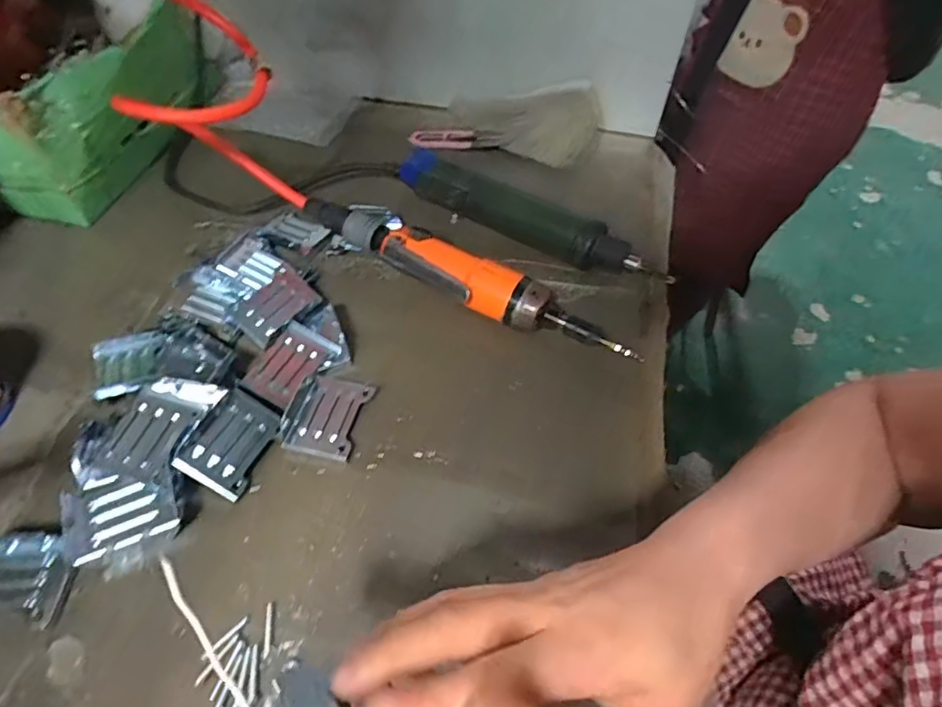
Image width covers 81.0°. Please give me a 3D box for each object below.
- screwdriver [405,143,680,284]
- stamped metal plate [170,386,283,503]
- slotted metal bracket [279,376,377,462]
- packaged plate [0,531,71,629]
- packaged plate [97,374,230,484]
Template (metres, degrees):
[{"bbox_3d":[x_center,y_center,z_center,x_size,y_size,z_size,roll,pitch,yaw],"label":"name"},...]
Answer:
[{"bbox_3d":[0.052,-0.121,0.493,0.250,0.048,0.032,26,57,17],"label":"screwdriver"},{"bbox_3d":[-0.154,0.056,0.358,0.046,0.005,0.062,34,58,-7],"label":"stamped metal plate"},{"bbox_3d":[-0.100,0.041,0.380,0.050,0.012,0.060,11,54,7],"label":"slotted metal bracket"},{"bbox_3d":[-0.265,0.130,0.321,0.060,0.012,0.049,-1,53,-2],"label":"packaged plate"},{"bbox_3d":[-0.203,0.044,0.359,0.048,0.009,0.074,22,56,8],"label":"packaged plate"}]

